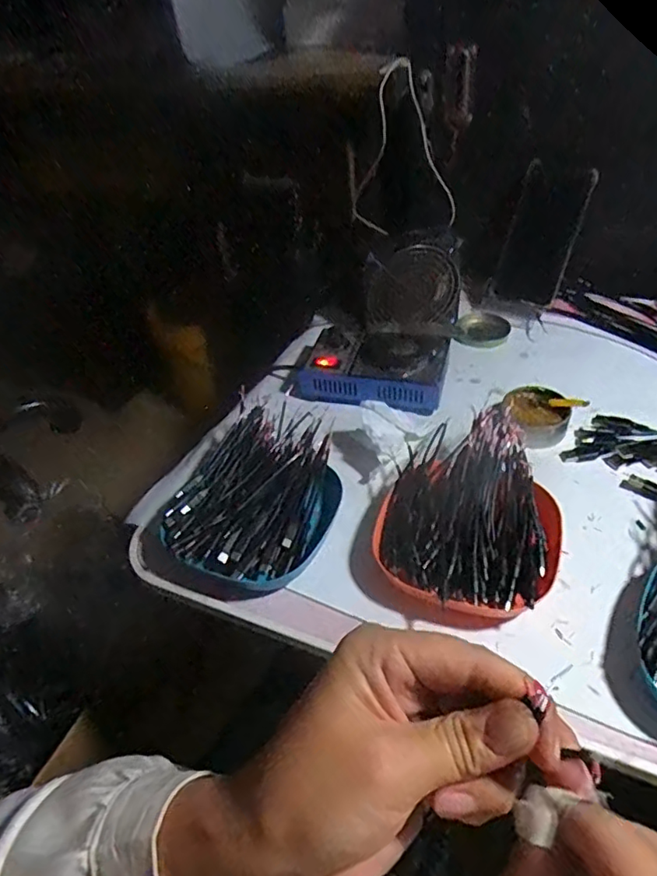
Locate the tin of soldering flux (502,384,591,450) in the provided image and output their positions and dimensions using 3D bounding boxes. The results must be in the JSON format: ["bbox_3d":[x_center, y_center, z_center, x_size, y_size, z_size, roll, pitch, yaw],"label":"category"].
[{"bbox_3d":[0.208,-0.022,0.570,0.073,0.030,0.062,-37,50,-28],"label":"tin of soldering flux"}]

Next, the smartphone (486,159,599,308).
[{"bbox_3d":[0.265,-0.251,0.709,0.079,0.159,0.011,22,20,17],"label":"smartphone"}]

